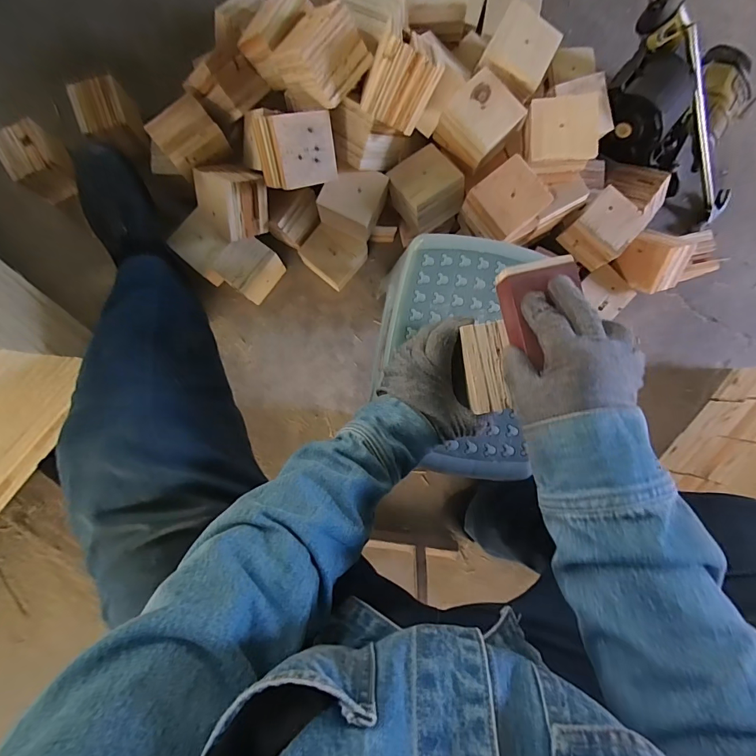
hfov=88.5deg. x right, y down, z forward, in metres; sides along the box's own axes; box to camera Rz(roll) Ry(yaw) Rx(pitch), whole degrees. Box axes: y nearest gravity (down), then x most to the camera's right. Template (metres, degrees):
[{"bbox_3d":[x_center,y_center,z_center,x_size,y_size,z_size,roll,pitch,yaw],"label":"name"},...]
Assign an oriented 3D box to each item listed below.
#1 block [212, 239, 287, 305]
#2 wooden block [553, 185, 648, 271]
[{"bbox_3d":[-0.240,-0.207,0.734,0.086,0.099,0.100,43,88,0],"label":"block"},{"bbox_3d":[0.400,-0.262,0.692,0.098,0.092,0.091,43,87,-1],"label":"wooden block"}]

